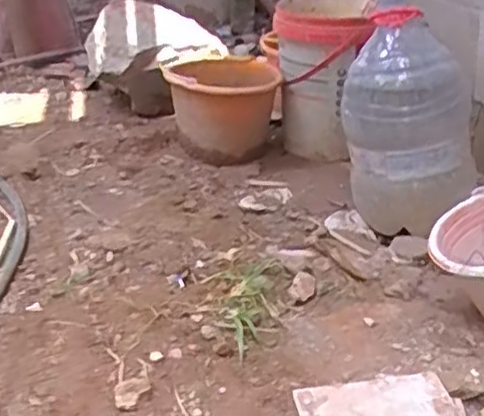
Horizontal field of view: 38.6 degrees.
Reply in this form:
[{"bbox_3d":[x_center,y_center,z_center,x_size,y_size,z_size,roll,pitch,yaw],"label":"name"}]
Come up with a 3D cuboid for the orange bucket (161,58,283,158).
[{"bbox_3d":[-0.043,-0.263,1.772,0.270,0.215,0.285,-5,27,2],"label":"orange bucket"}]

